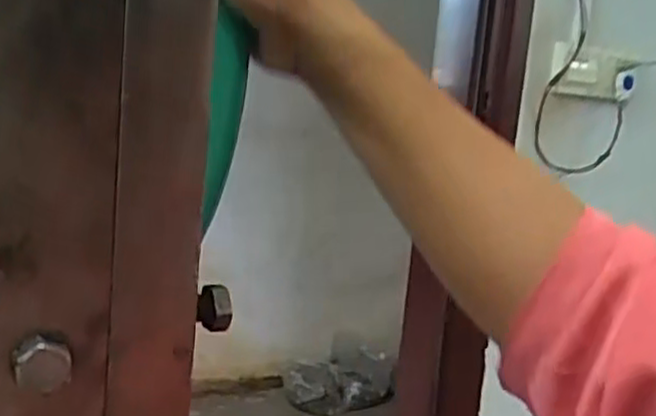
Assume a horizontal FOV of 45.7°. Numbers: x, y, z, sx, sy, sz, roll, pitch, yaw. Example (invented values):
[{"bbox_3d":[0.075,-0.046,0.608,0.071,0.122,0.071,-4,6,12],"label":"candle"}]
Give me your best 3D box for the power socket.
[{"bbox_3d":[0.485,-0.244,1.407,0.159,0.087,0.027,7,9,-12],"label":"power socket"}]

